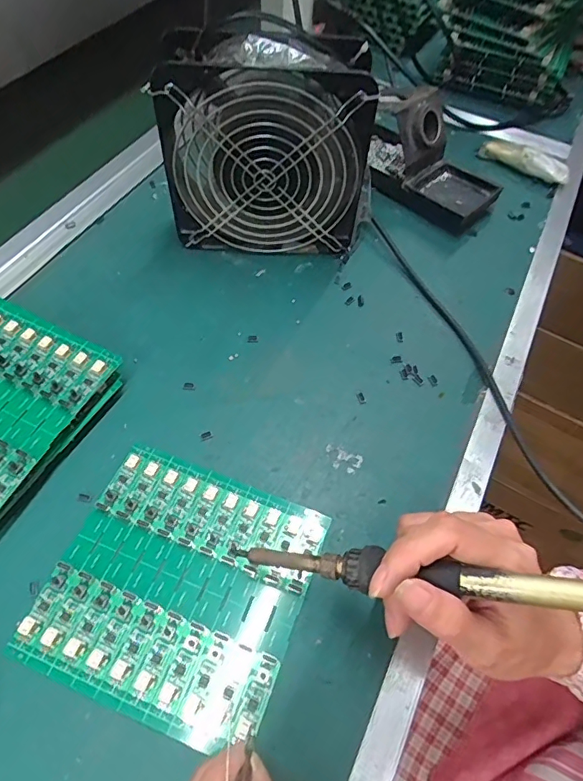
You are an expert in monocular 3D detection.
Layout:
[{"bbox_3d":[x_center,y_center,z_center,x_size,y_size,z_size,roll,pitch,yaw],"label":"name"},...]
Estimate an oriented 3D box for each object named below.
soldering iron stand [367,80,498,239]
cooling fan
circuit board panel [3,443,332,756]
[{"bbox_3d":[0.127,-0.224,0.454,0.147,0.073,0.074,36,62,16],"label":"soldering iron stand"},{"bbox_3d":[-0.019,-0.183,0.377,0.150,0.156,0.058,0,58,-4],"label":"cooling fan"},{"bbox_3d":[-0.064,0.109,0.282,0.136,0.005,0.132,20,59,8],"label":"circuit board panel"}]

